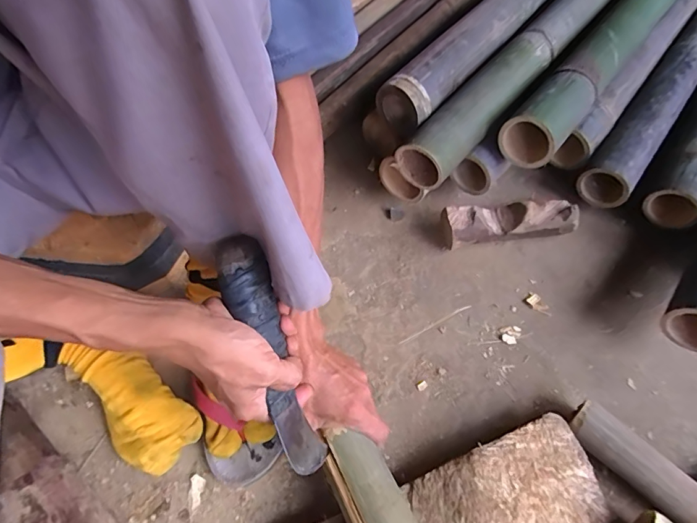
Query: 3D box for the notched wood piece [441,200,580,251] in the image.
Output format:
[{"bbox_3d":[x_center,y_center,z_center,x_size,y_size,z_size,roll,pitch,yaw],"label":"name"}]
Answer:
[{"bbox_3d":[0.206,-0.049,0.573,0.166,0.046,0.052,-4,59,0],"label":"notched wood piece"}]

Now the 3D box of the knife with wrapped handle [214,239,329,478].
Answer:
[{"bbox_3d":[-0.058,0.083,0.350,0.036,0.032,0.210,-19,105,-9],"label":"knife with wrapped handle"}]

